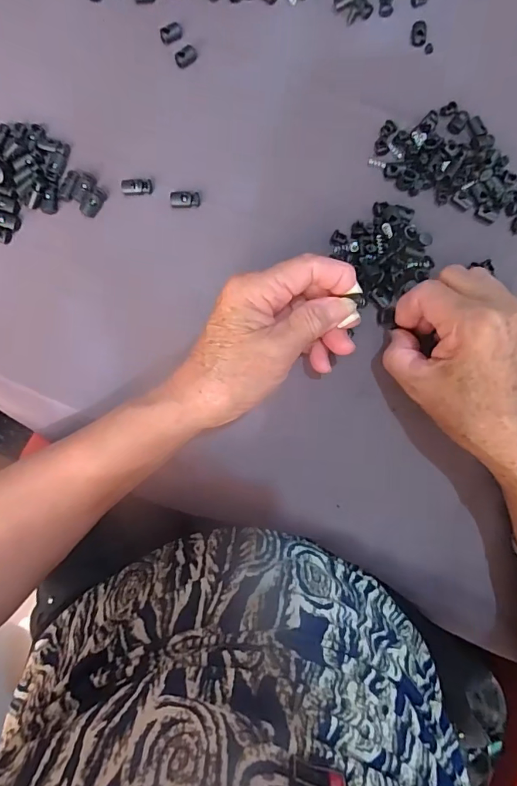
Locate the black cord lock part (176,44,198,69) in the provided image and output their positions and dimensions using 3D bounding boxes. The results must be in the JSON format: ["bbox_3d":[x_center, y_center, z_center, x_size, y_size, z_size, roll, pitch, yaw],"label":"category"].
[{"bbox_3d":[-0.053,-0.250,0.330,0.017,0.007,0.011,-29,86,-4],"label":"black cord lock part"}]

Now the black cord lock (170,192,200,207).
[{"bbox_3d":[-0.052,-0.138,0.319,0.021,0.006,0.010,-3,85,-2],"label":"black cord lock"}]

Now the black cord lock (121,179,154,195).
[{"bbox_3d":[-0.087,-0.148,0.318,0.022,0.007,0.010,-5,85,-3],"label":"black cord lock"}]

